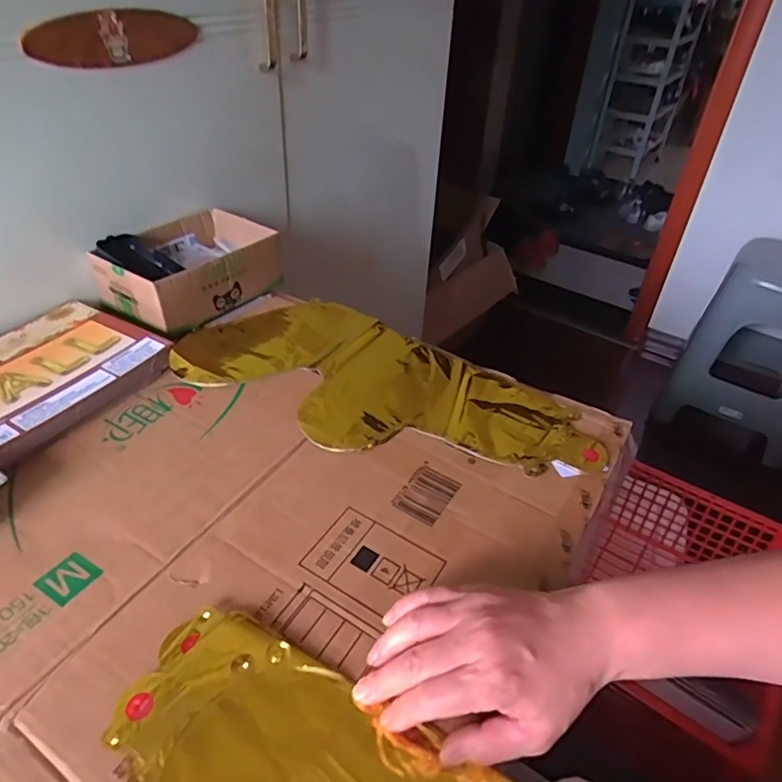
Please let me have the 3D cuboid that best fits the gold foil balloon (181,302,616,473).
[{"bbox_3d":[-0.010,-0.008,0.578,0.420,0.011,0.196,24,43,25],"label":"gold foil balloon"}]

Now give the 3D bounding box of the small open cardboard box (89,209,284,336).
[{"bbox_3d":[-0.246,-0.149,0.689,0.143,0.074,0.185,32,47,32],"label":"small open cardboard box"}]

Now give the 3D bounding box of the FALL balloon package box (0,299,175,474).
[{"bbox_3d":[-0.351,-0.017,0.567,0.177,0.028,0.201,20,42,21],"label":"FALL balloon package box"}]

